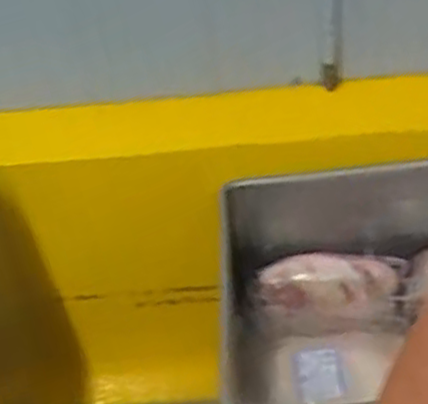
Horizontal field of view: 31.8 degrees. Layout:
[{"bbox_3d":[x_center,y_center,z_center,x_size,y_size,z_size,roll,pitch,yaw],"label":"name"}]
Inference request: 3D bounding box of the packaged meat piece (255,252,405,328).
[{"bbox_3d":[0.231,0.172,1.486,0.295,0.046,0.208,-6,30,1],"label":"packaged meat piece"}]

